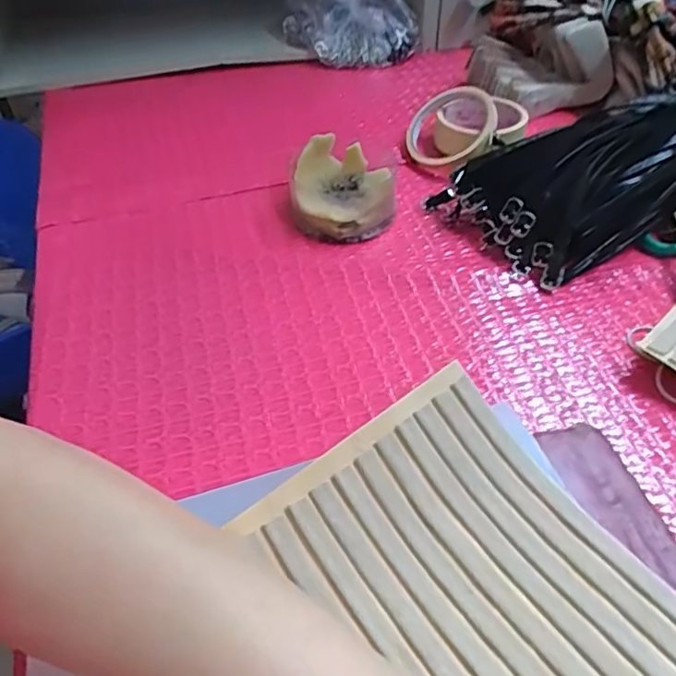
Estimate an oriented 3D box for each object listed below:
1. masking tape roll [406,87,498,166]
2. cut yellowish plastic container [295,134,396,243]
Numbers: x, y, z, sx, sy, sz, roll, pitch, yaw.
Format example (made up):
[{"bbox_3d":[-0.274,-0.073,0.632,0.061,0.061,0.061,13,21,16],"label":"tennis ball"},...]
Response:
[{"bbox_3d":[0.112,-0.203,0.570,0.088,0.024,0.084,-10,69,28],"label":"masking tape roll"},{"bbox_3d":[0.004,-0.131,0.508,0.090,0.051,0.090,4,47,6],"label":"cut yellowish plastic container"}]

